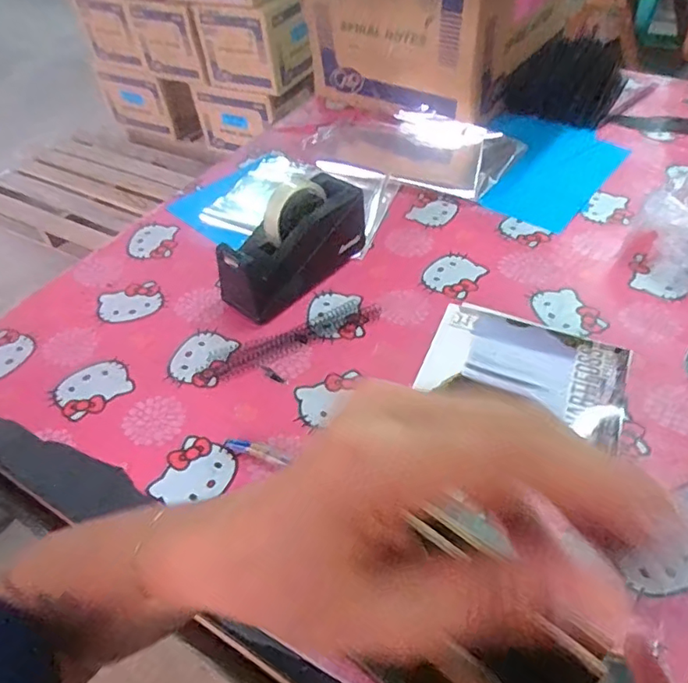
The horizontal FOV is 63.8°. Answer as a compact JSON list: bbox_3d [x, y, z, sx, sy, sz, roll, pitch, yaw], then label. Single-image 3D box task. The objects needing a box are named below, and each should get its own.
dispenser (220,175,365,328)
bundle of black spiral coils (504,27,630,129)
[{"bbox_3d":[-0.065,-0.122,0.680,0.076,0.114,0.201,33,58,29],"label":"dispenser"},{"bbox_3d":[0.417,-0.481,1.007,0.185,0.059,0.239,23,53,23],"label":"bundle of black spiral coils"}]

